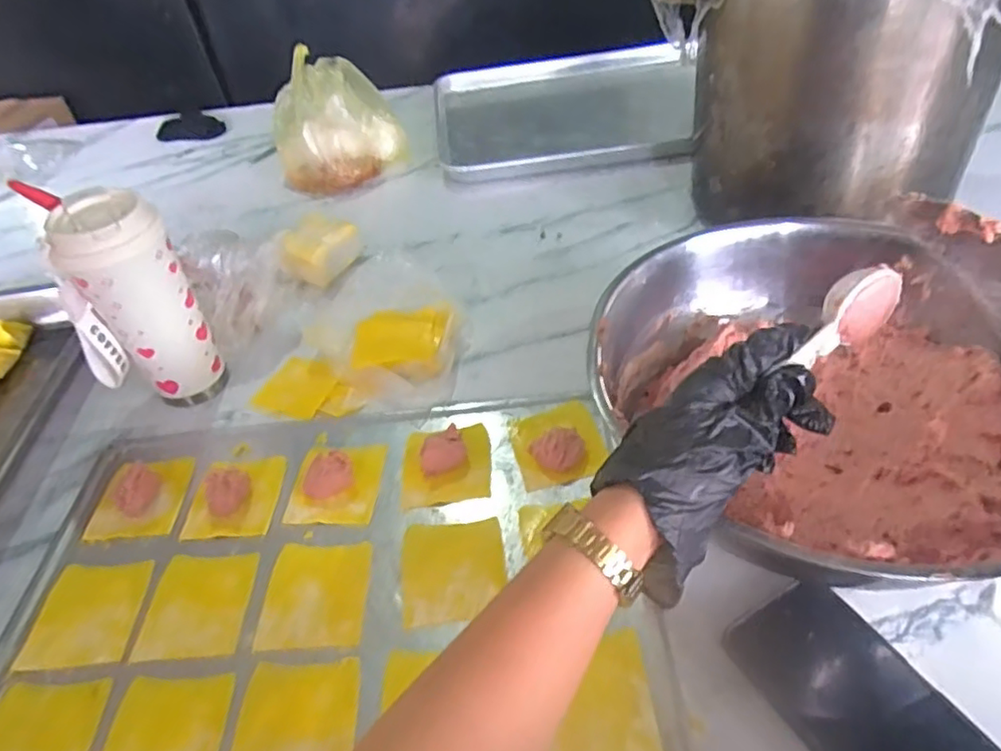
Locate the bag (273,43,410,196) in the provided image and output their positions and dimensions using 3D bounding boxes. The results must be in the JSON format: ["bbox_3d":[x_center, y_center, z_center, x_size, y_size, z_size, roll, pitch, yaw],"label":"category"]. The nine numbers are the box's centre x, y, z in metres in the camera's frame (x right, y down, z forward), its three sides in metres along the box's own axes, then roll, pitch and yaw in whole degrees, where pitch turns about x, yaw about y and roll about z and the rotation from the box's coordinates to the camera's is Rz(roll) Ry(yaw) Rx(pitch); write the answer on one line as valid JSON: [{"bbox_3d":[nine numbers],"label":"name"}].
[{"bbox_3d":[-0.248,-0.376,0.950,0.178,0.153,0.157,-26,45,-18],"label":"bag"}]

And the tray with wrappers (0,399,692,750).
[{"bbox_3d":[-0.126,0.152,0.448,0.453,0.021,0.334,-5,42,4],"label":"tray with wrappers"}]

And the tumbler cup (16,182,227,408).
[{"bbox_3d":[-0.332,-0.057,0.586,0.104,0.206,0.100,-30,46,-22],"label":"tumbler cup"}]

